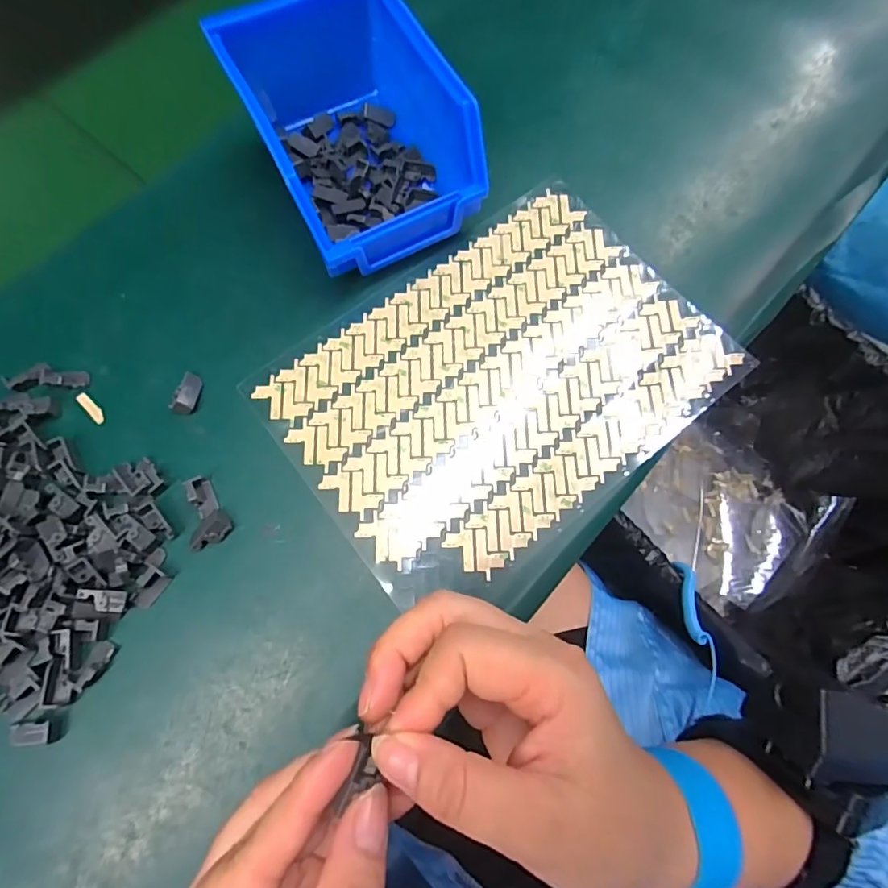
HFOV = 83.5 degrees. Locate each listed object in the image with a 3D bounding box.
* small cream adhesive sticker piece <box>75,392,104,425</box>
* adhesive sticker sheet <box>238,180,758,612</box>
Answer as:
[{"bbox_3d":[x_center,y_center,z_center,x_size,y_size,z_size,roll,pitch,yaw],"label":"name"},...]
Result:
[{"bbox_3d":[-0.204,-0.021,0.287,0.007,0.004,0.022,-43,77,-12],"label":"small cream adhesive sticker piece"},{"bbox_3d":[0.033,-0.038,0.293,0.243,0.008,0.181,-36,78,-9],"label":"adhesive sticker sheet"}]

